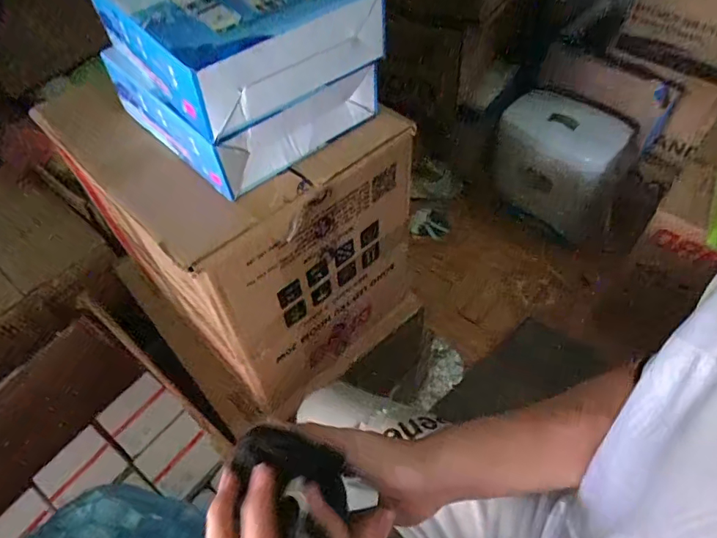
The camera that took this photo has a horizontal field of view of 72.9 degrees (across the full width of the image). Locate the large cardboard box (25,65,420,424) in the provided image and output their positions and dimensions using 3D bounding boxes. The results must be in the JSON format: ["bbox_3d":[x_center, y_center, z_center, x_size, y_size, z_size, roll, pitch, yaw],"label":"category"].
[{"bbox_3d":[-0.170,-0.072,0.765,0.351,0.368,0.417,-39,61,-23],"label":"large cardboard box"}]

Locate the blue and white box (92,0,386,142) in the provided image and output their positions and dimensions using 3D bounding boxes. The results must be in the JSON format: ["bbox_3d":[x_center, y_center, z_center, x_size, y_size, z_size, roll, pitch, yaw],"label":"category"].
[{"bbox_3d":[-0.138,-0.280,0.536,0.220,0.079,0.256,-34,59,-21],"label":"blue and white box"}]

